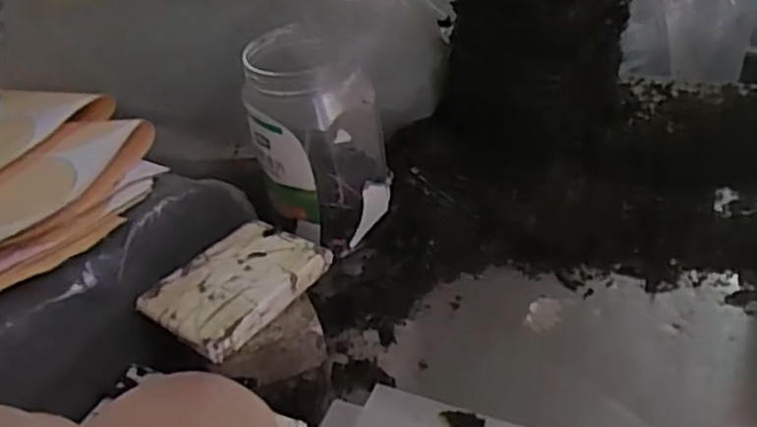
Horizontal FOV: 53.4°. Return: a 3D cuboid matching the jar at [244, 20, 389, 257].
[{"bbox_3d":[-0.062,-0.074,0.754,0.112,0.180,0.125,-35,44,-30],"label":"jar"}]

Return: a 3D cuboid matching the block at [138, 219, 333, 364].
[{"bbox_3d":[-0.125,0.060,0.664,0.098,0.023,0.148,19,45,32],"label":"block"}]

